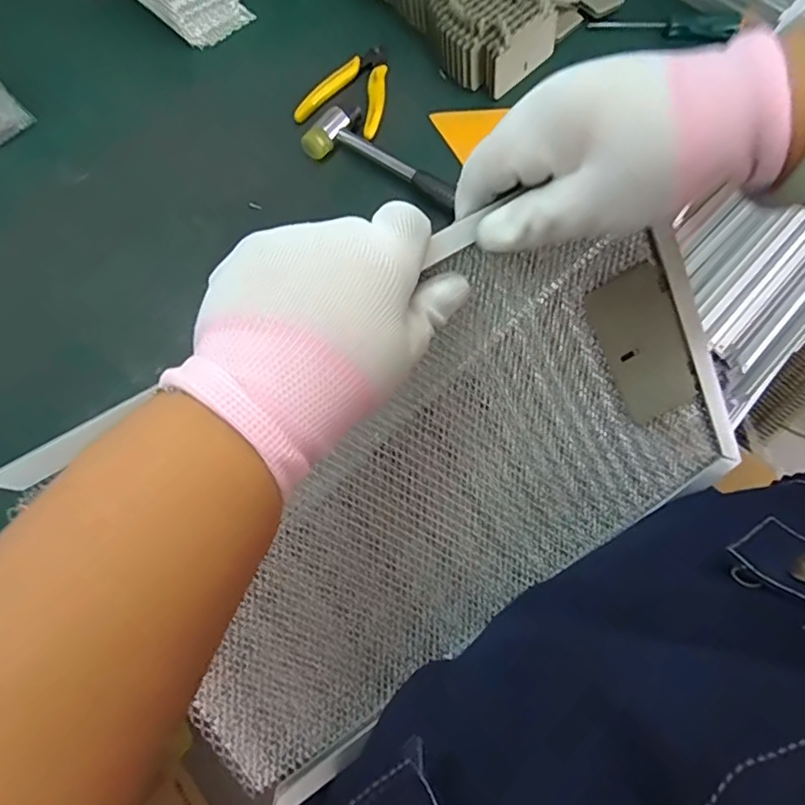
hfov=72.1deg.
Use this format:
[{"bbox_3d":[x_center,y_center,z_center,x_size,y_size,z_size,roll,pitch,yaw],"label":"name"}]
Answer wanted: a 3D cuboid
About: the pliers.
[{"bbox_3d":[-0.046,-0.297,0.522,0.077,0.010,0.100,19,71,8],"label":"pliers"}]

